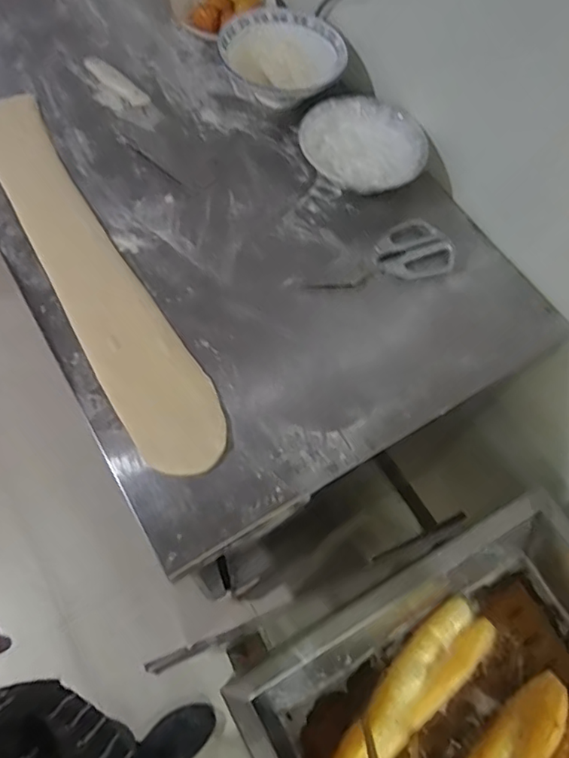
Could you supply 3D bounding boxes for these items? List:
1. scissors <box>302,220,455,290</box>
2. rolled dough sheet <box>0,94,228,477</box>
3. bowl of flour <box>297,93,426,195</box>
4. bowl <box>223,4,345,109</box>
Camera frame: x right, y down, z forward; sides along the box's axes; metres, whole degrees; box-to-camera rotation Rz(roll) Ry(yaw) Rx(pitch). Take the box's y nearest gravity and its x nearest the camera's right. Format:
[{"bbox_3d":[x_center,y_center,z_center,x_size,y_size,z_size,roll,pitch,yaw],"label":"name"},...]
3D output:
[{"bbox_3d":[0.126,-0.165,0.758,0.206,0.006,0.089,-11,65,-9],"label":"scissors"},{"bbox_3d":[-0.259,-0.152,0.725,0.104,0.022,0.609,-30,67,-15],"label":"rolled dough sheet"},{"bbox_3d":[0.113,-0.339,0.819,0.181,0.047,0.151,3,64,-3],"label":"bowl of flour"},{"bbox_3d":[-0.003,-0.505,0.890,0.182,0.072,0.182,2,64,-3],"label":"bowl"}]

